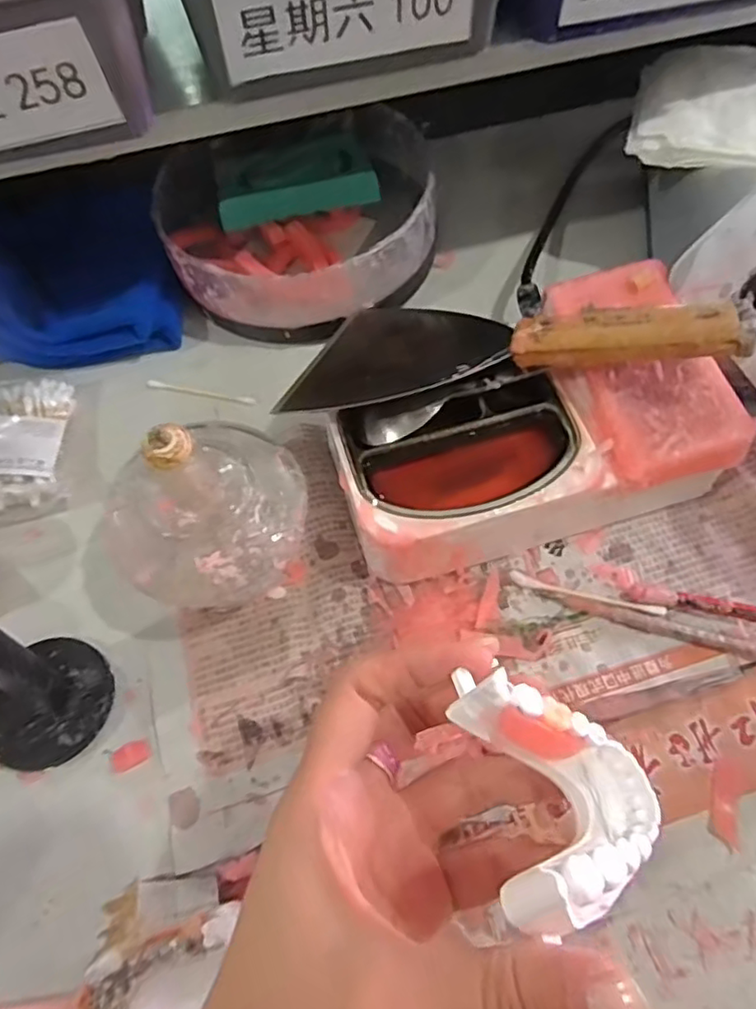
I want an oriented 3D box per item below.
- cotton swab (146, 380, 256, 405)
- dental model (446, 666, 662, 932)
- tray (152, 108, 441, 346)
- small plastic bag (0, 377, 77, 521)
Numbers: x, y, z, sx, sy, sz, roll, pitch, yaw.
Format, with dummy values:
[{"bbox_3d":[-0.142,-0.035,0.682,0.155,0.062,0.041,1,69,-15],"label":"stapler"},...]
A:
[{"bbox_3d":[-0.110,-0.070,0.386,0.071,0.004,0.006,12,64,8],"label":"cotton swab"},{"bbox_3d":[0.050,0.083,0.177,0.051,0.027,0.063,15,40,-30],"label":"dental model"},{"bbox_3d":[-0.056,-0.193,0.419,0.170,0.055,0.186,-1,63,2],"label":"tray"},{"bbox_3d":[-0.212,-0.034,0.354,0.067,0.024,0.085,-8,63,-2],"label":"small plastic bag"}]

